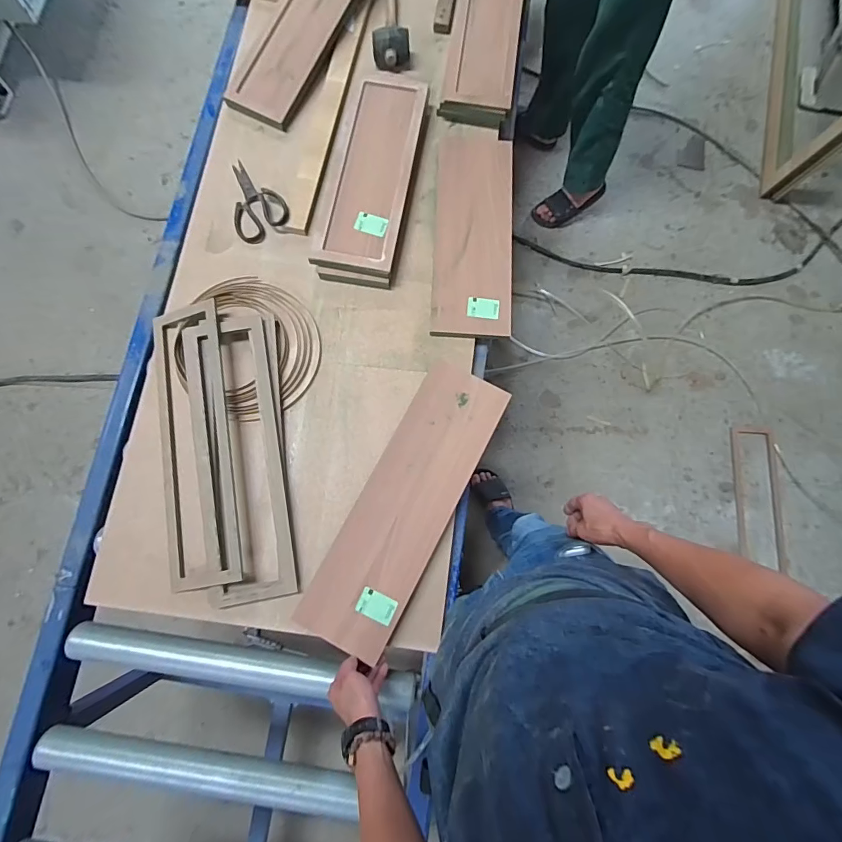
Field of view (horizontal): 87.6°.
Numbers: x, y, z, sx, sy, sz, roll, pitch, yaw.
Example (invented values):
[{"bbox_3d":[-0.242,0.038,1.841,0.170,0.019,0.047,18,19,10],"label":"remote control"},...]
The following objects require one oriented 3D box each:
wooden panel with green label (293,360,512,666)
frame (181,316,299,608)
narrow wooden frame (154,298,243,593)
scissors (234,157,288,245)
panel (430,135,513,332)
[{"bbox_3d":[-0.021,0.141,0.768,0.155,0.028,0.507,28,80,5],"label":"wooden panel with green label"},{"bbox_3d":[-0.321,0.058,0.769,0.146,0.025,0.493,-11,78,-4],"label":"frame"},{"bbox_3d":[-0.402,0.034,0.782,0.139,0.015,0.502,-13,79,11],"label":"narrow wooden frame"},{"bbox_3d":[-0.353,-0.454,0.892,0.109,0.017,0.186,-33,80,-8],"label":"scissors"},{"bbox_3d":[0.109,-0.384,0.893,0.154,0.016,0.452,3,77,-1],"label":"panel"}]

